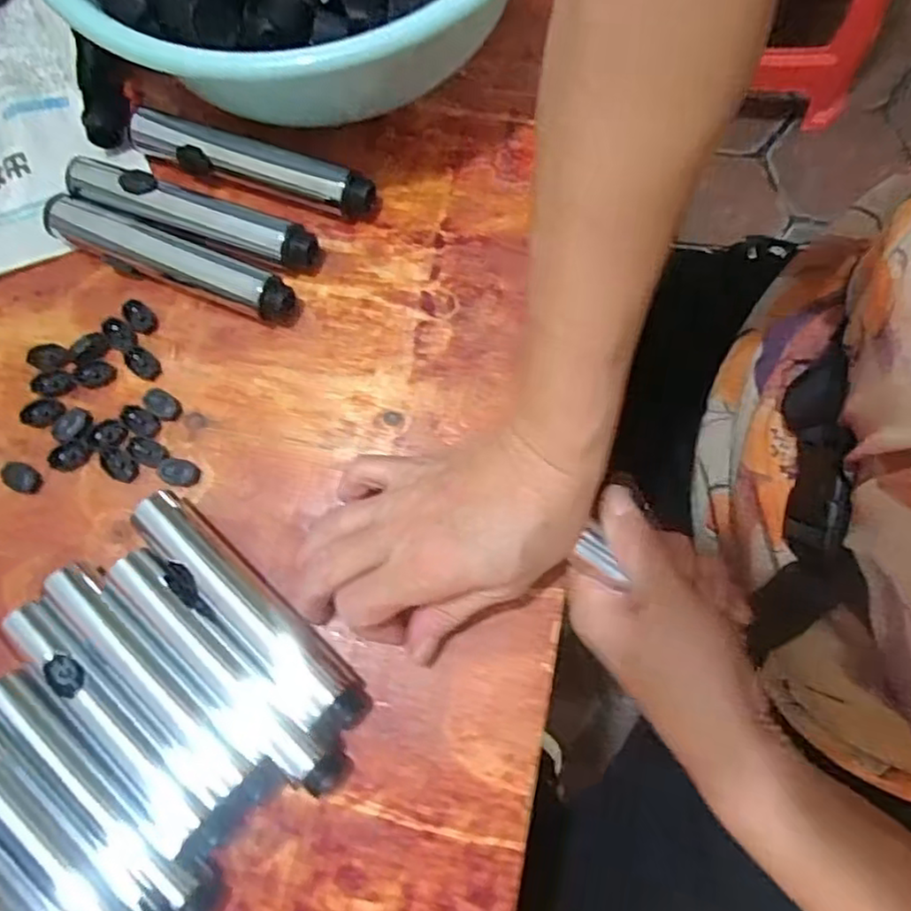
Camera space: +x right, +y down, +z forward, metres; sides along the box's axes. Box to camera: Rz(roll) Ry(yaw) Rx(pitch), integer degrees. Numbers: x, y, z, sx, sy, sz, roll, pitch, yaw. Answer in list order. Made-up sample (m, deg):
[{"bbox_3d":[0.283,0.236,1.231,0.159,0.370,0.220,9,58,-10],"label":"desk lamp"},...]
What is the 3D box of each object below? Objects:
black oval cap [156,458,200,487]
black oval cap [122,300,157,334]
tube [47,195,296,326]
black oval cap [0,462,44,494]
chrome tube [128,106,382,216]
[{"bbox_3d":[-0.150,0.009,0.358,0.020,0.008,0.014,15,75,6],"label":"black oval cap"},{"bbox_3d":[-0.185,-0.081,0.386,0.014,0.009,0.021,-40,77,-9],"label":"black oval cap"},{"bbox_3d":[-0.165,-0.112,0.385,0.155,0.021,0.029,21,76,7],"label":"tube"},{"bbox_3d":[-0.242,0.012,0.368,0.024,0.004,0.015,21,76,7],"label":"black oval cap"},{"bbox_3d":[-0.122,-0.172,0.396,0.157,0.024,0.024,17,76,7],"label":"chrome tube"}]

